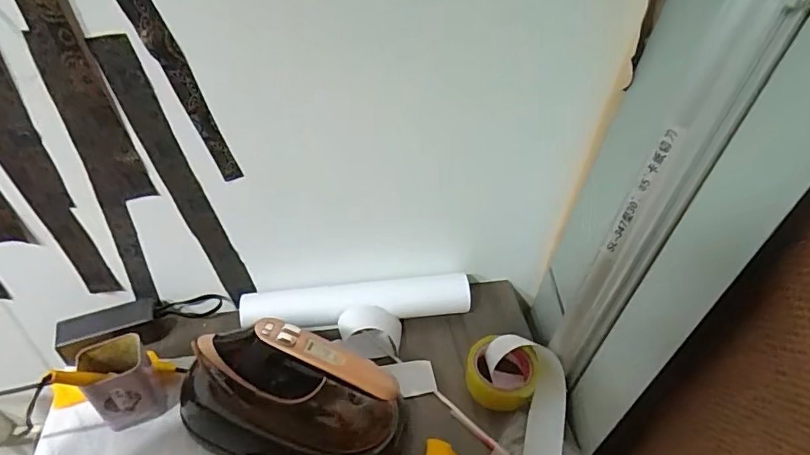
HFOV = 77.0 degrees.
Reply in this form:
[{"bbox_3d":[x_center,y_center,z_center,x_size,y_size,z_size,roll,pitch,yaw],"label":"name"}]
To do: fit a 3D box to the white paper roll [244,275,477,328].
[{"bbox_3d":[-0.076,0.120,0.808,0.362,0.049,0.058,-3,43,-5],"label":"white paper roll"}]

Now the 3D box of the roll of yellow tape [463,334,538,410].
[{"bbox_3d":[0.139,0.208,0.729,0.105,0.059,0.081,23,47,22],"label":"roll of yellow tape"}]

